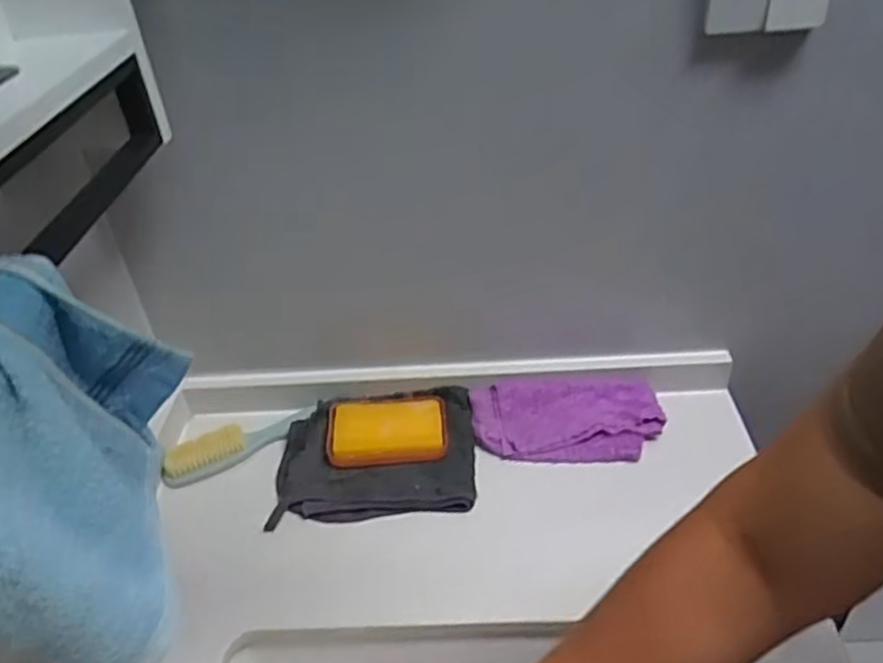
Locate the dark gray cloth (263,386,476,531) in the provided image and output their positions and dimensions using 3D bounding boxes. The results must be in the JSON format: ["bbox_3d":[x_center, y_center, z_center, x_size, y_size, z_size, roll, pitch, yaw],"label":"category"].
[{"bbox_3d":[-0.064,0.114,0.697,0.189,0.028,0.140,-5,36,0],"label":"dark gray cloth"}]

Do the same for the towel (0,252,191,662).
[{"bbox_3d":[-0.198,0.080,0.350,0.089,0.165,0.203,3,37,10],"label":"towel"}]

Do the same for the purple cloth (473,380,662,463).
[{"bbox_3d":[0.124,0.087,0.710,0.183,0.019,0.092,-4,53,4],"label":"purple cloth"}]

